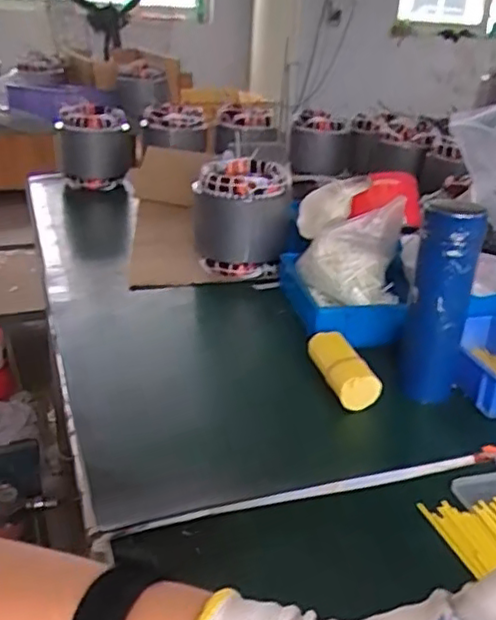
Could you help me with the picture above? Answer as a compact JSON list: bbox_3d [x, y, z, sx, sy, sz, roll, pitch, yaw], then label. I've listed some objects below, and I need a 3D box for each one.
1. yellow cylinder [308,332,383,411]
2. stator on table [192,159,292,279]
[{"bbox_3d":[0.107,0.068,0.726,0.048,0.040,0.119,-4,26,-15],"label":"yellow cylinder"},{"bbox_3d":[-0.012,-0.158,1.044,0.151,0.154,0.137,2,26,-3],"label":"stator on table"}]

